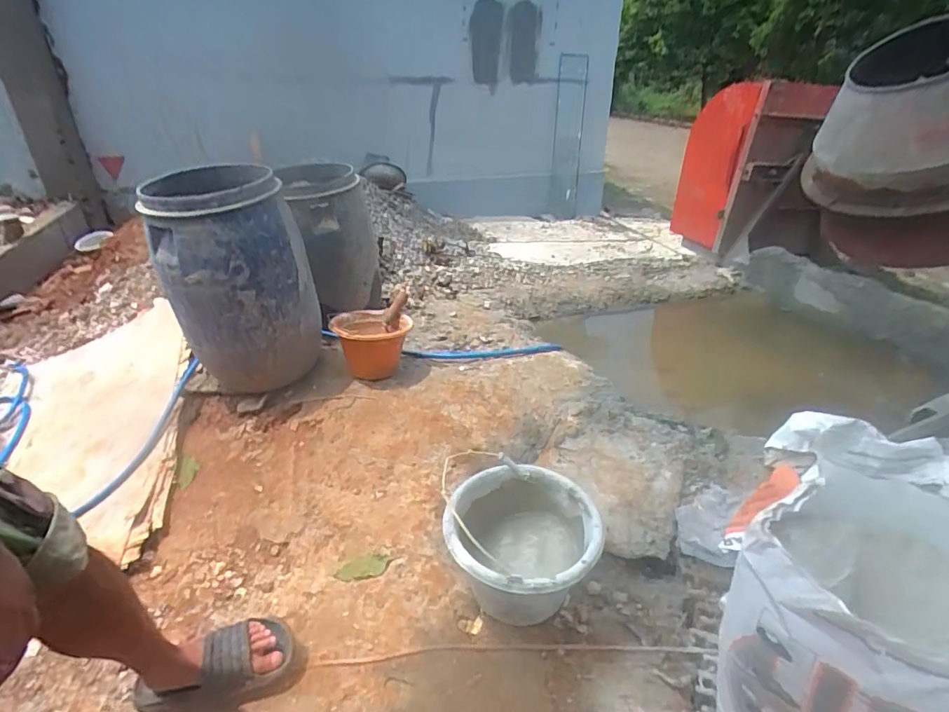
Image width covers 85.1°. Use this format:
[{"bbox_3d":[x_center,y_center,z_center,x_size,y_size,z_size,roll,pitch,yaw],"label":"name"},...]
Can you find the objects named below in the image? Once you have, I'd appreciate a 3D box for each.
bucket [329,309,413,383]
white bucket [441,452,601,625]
[{"bbox_3d":[-0.316,-0.030,1.603,0.215,0.195,0.182,1,29,2],"label":"bucket"},{"bbox_3d":[0.087,0.372,1.000,0.277,0.215,0.269,0,29,0],"label":"white bucket"}]

